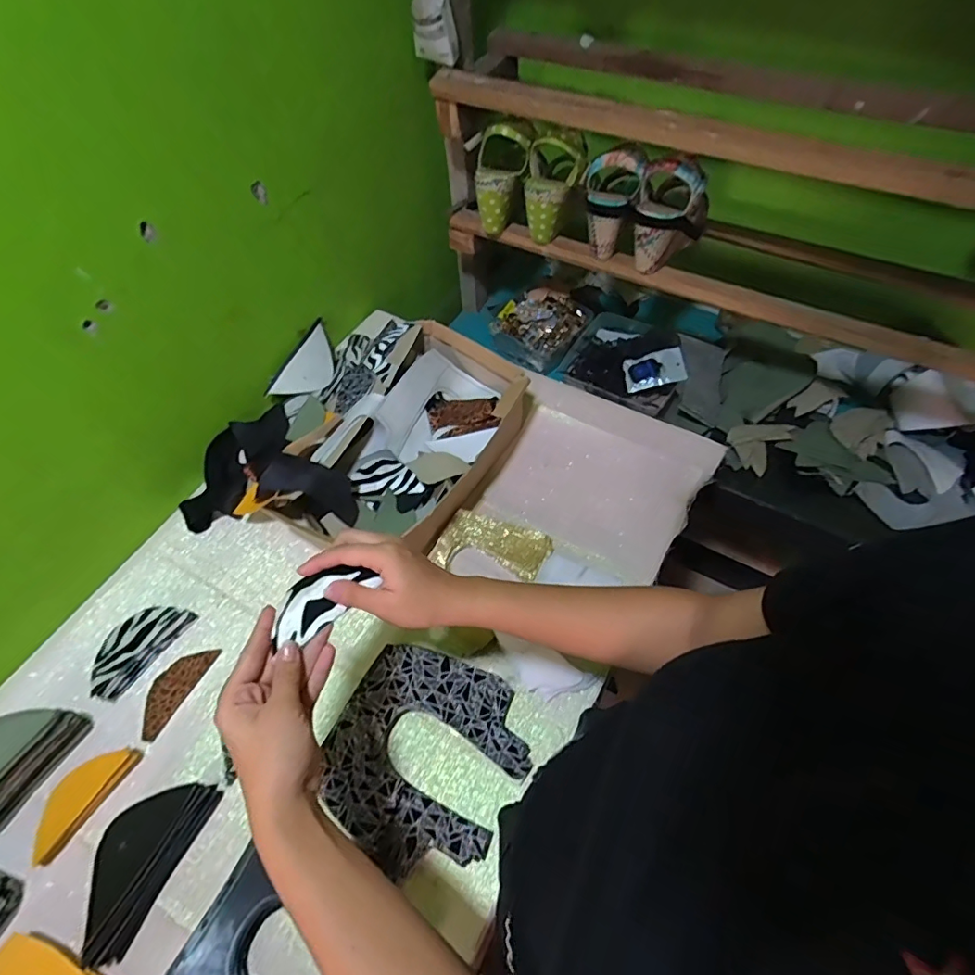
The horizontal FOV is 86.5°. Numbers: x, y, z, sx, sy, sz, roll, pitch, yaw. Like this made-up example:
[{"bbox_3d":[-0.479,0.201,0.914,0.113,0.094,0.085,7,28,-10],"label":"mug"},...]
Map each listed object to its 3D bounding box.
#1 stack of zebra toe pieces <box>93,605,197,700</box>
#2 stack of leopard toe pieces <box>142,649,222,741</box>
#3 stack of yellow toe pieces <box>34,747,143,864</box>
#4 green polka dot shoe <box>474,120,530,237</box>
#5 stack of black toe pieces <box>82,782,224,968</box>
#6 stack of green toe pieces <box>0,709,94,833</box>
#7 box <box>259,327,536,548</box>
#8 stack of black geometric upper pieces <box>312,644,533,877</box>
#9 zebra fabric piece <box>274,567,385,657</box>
[{"bbox_3d":[-0.409,0.181,0.602,0.056,0.025,0.116,27,62,18],"label":"stack of zebra toe pieces"},{"bbox_3d":[-0.357,0.226,0.589,0.045,0.005,0.104,22,60,16],"label":"stack of leopard toe pieces"},{"bbox_3d":[-0.412,0.310,0.521,0.056,0.018,0.109,22,60,15],"label":"stack of yellow toe pieces"},{"bbox_3d":[0.010,-0.459,0.780,0.077,0.139,0.058,23,33,16],"label":"green polka dot shoe"},{"bbox_3d":[-0.328,0.346,0.487,0.068,0.033,0.146,22,60,16],"label":"stack of black toe pieces"},{"bbox_3d":[-0.482,0.275,0.521,0.053,0.065,0.121,24,61,17],"label":"stack of green toe pieces"},{"bbox_3d":[-0.103,-0.047,0.687,0.196,0.101,0.354,29,62,19],"label":"box"},{"bbox_3d":[-0.062,0.268,0.531,0.186,0.032,0.189,28,62,19],"label":"stack of black geometric upper pieces"},{"bbox_3d":[-0.136,0.089,0.413,0.042,0.012,0.084,34,64,22],"label":"zebra fabric piece"}]

